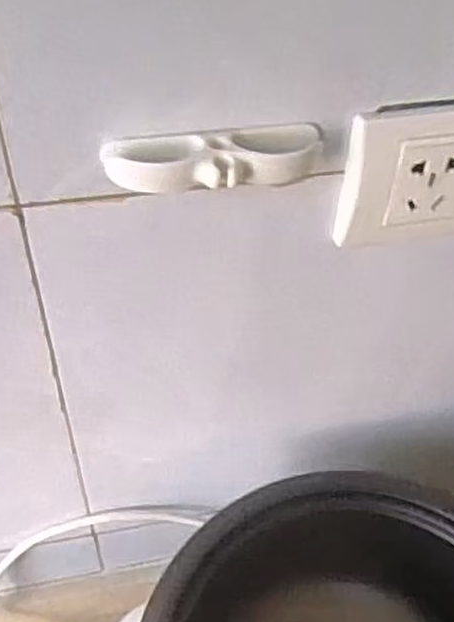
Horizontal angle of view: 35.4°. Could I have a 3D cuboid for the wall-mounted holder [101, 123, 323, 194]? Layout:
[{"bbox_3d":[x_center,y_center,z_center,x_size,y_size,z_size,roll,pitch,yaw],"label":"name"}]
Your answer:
[{"bbox_3d":[-0.004,-0.061,0.296,0.091,0.018,0.025,-7,48,-9],"label":"wall-mounted holder"}]

